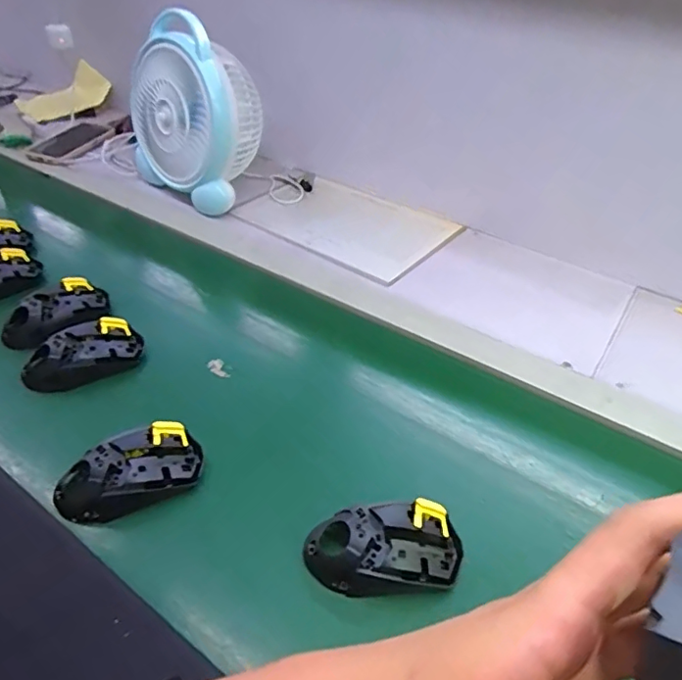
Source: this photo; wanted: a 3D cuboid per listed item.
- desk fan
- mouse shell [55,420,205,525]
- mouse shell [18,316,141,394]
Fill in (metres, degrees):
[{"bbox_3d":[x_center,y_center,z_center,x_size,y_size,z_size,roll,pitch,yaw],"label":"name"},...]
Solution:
[{"bbox_3d":[-0.219,-0.343,0.839,0.134,0.231,0.204,-27,49,-31],"label":"desk fan"},{"bbox_3d":[-0.175,0.112,0.459,0.113,0.042,0.060,-16,44,-21],"label":"mouse shell"},{"bbox_3d":[-0.266,0.013,0.565,0.115,0.034,0.064,-29,50,-33],"label":"mouse shell"}]

